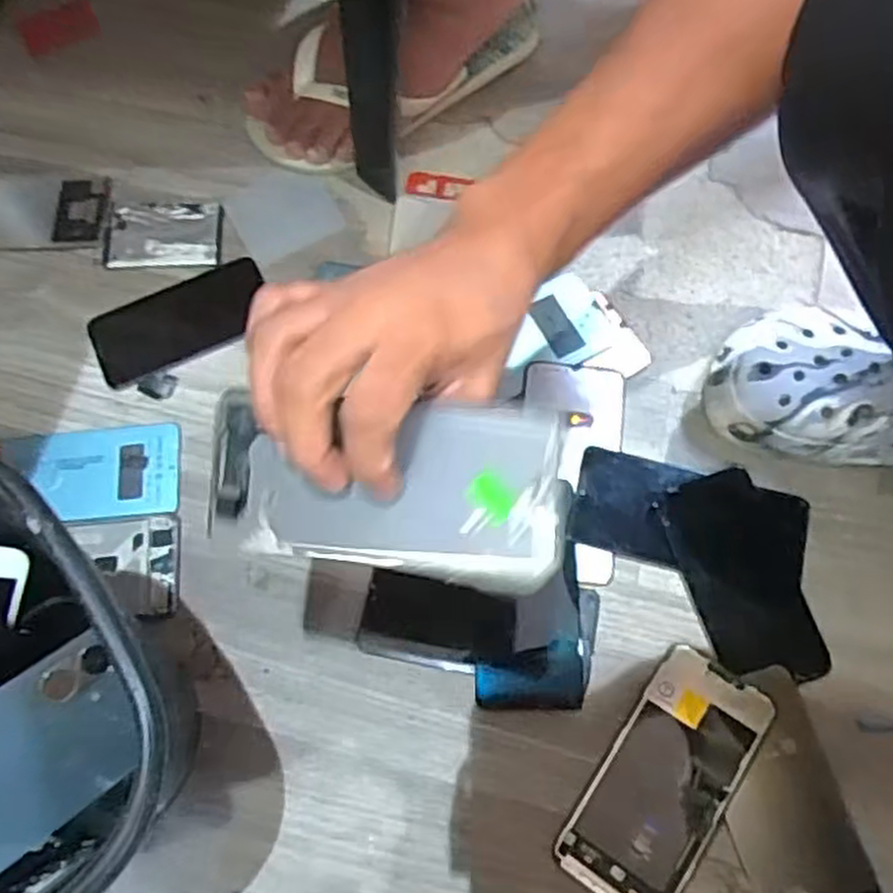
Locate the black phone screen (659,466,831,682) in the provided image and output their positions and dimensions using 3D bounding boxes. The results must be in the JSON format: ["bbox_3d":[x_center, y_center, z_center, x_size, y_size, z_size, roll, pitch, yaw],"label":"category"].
[{"bbox_3d":[0.195,0.086,0.516,0.069,0.007,0.137,-15,70,-4],"label":"black phone screen"}]

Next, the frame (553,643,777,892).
[{"bbox_3d":[0.134,0.205,0.480,0.072,0.009,0.154,34,74,13],"label":"frame"}]

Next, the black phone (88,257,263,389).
[{"bbox_3d":[-0.210,-0.101,0.615,0.139,0.004,0.070,-26,71,-7],"label":"black phone"}]

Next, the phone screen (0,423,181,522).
[{"bbox_3d":[-0.263,0.020,0.574,0.132,0.007,0.071,-5,70,0],"label":"phone screen"}]

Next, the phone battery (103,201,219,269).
[{"bbox_3d":[-0.234,-0.177,0.640,0.093,0.009,0.063,-5,70,0],"label":"phone battery"}]

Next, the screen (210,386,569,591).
[{"bbox_3d":[-0.026,0.015,0.332,0.148,0.009,0.072,7,87,13],"label":"screen"}]

